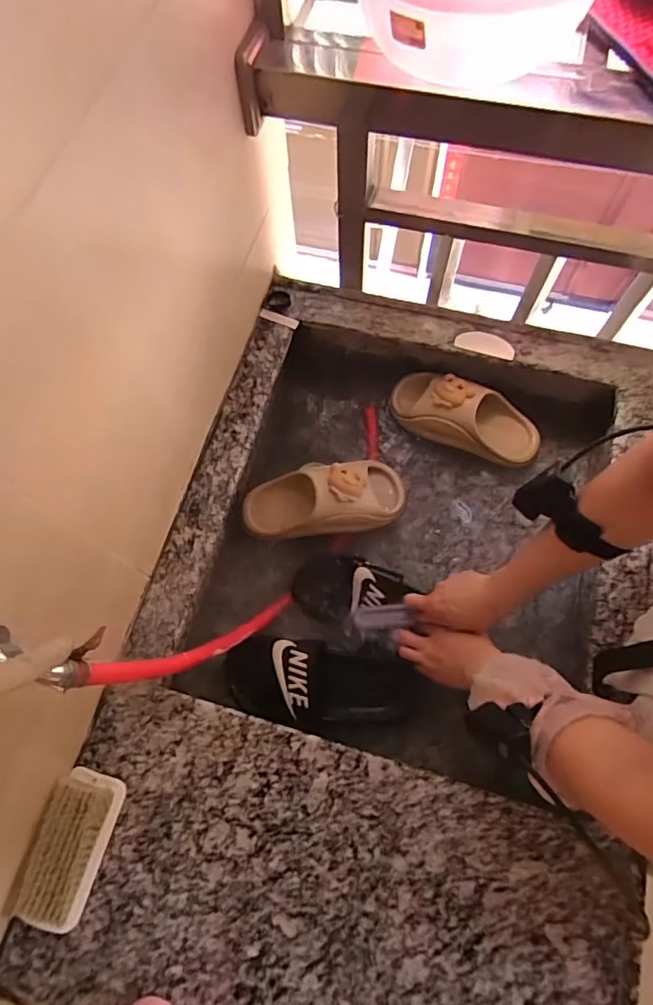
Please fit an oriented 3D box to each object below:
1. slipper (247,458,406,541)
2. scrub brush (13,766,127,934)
[{"bbox_3d":[-0.006,-0.011,0.781,0.229,0.075,0.095,-6,70,-1],"label":"slipper"},{"bbox_3d":[-0.260,0.351,0.537,0.060,0.040,0.134,13,70,7],"label":"scrub brush"}]

